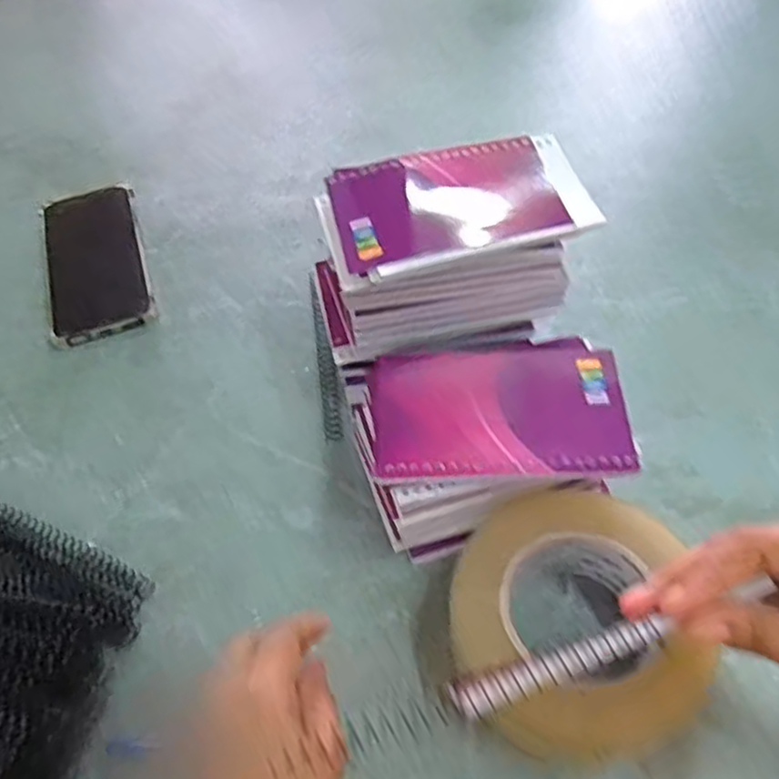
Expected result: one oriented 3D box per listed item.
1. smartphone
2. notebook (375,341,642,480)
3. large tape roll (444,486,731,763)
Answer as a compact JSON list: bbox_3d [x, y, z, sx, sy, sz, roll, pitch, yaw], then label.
[{"bbox_3d":[-0.243,-0.110,0.590,0.076,0.017,0.166,-20,56,-4],"label":"smartphone"},{"bbox_3d":[0.059,0.009,0.388,0.130,0.012,0.093,-3,54,1],"label":"notebook"},{"bbox_3d":[0.096,0.120,0.373,0.126,0.052,0.126,-3,52,4],"label":"large tape roll"}]

